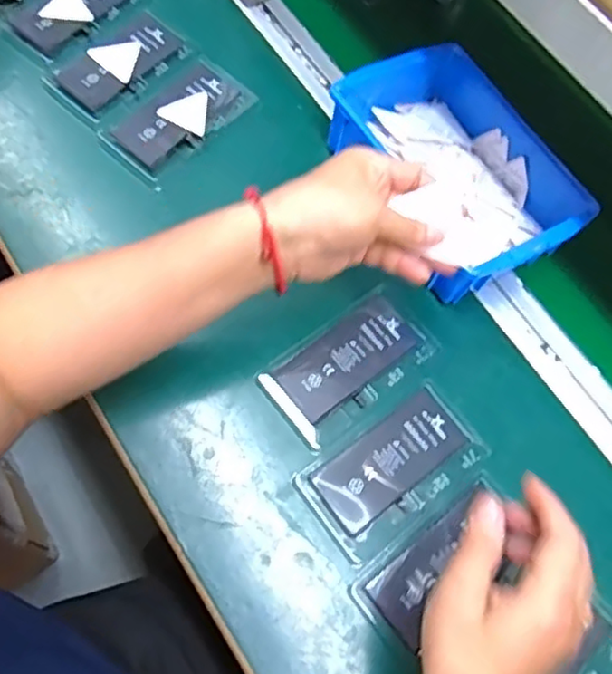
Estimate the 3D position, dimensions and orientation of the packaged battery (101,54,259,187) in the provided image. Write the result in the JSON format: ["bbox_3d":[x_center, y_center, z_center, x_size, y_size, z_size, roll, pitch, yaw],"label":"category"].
[{"bbox_3d":[-0.110,-0.192,0.558,0.070,0.007,0.131,40,68,10],"label":"packaged battery"}]

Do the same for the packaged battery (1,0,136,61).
[{"bbox_3d":[-0.213,-0.306,0.596,0.062,0.005,0.120,44,69,12],"label":"packaged battery"}]

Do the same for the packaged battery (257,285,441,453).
[{"bbox_3d":[0.034,0.019,0.483,0.126,0.004,0.068,-36,75,-19],"label":"packaged battery"}]

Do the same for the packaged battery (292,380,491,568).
[{"bbox_3d":[0.062,0.092,0.457,0.127,0.004,0.072,-34,75,-19],"label":"packaged battery"}]

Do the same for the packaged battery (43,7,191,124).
[{"bbox_3d":[-0.166,-0.246,0.580,0.067,0.012,0.121,41,68,11],"label":"packaged battery"}]

